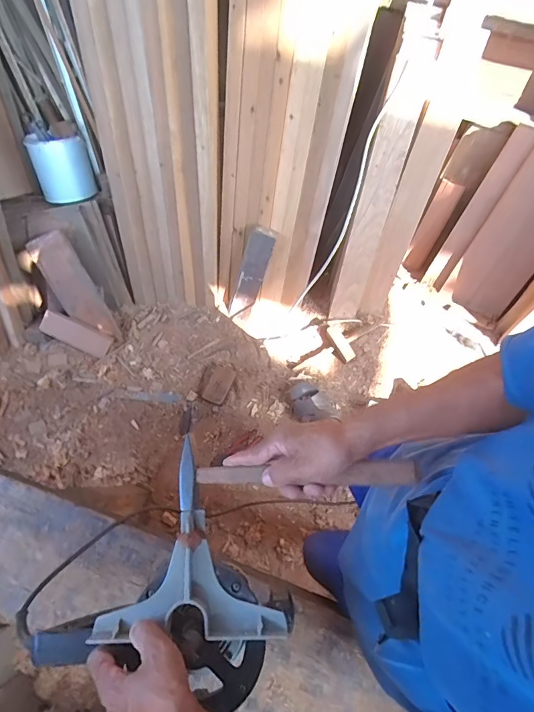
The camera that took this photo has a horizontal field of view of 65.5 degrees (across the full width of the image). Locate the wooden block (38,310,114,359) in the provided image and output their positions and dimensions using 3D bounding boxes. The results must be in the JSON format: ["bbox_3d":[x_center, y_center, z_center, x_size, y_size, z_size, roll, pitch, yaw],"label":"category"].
[{"bbox_3d":[-0.639,-0.072,1.392,0.227,0.052,0.079,25,67,-16],"label":"wooden block"}]

